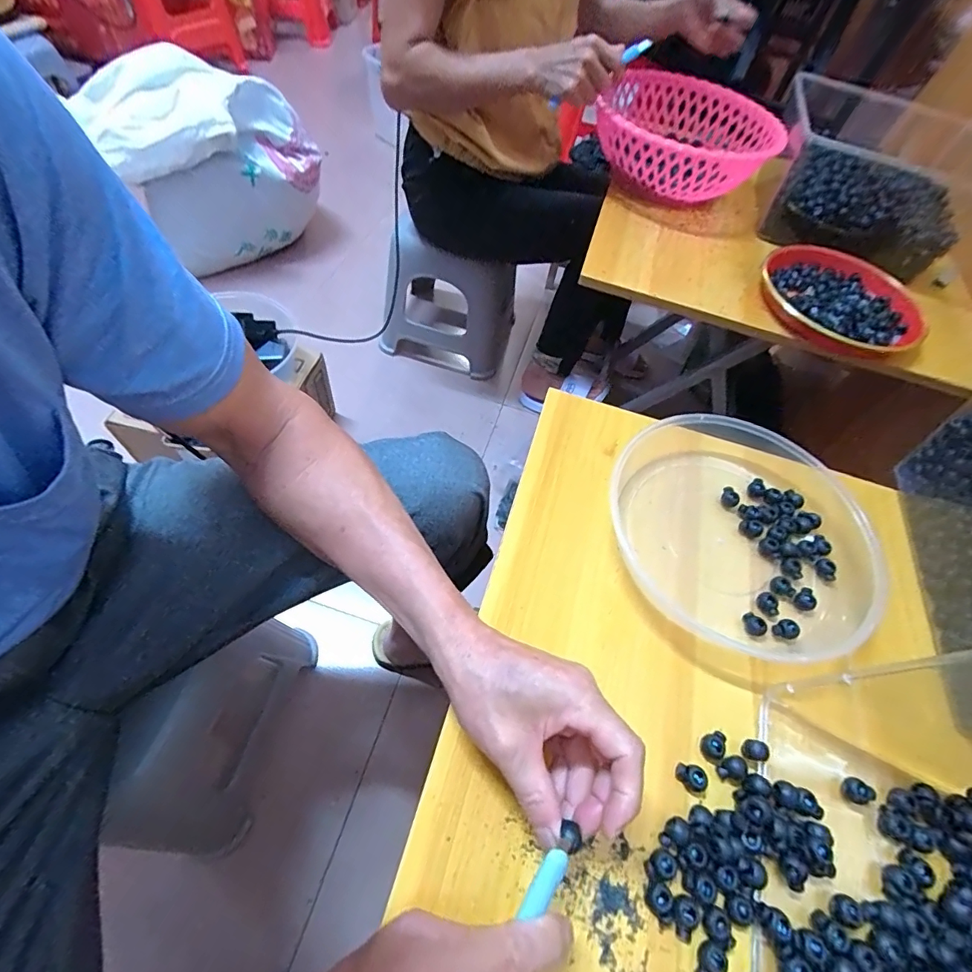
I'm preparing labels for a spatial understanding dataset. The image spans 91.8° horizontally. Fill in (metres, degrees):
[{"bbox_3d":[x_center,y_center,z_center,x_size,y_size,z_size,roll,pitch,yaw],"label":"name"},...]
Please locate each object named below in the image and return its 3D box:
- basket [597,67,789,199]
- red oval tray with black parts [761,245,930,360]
[{"bbox_3d":[0.330,-0.575,0.777,0.281,0.087,0.331,21,57,6],"label":"basket"},{"bbox_3d":[0.497,-0.262,0.656,0.215,0.033,0.221,29,58,12],"label":"red oval tray with black parts"}]

